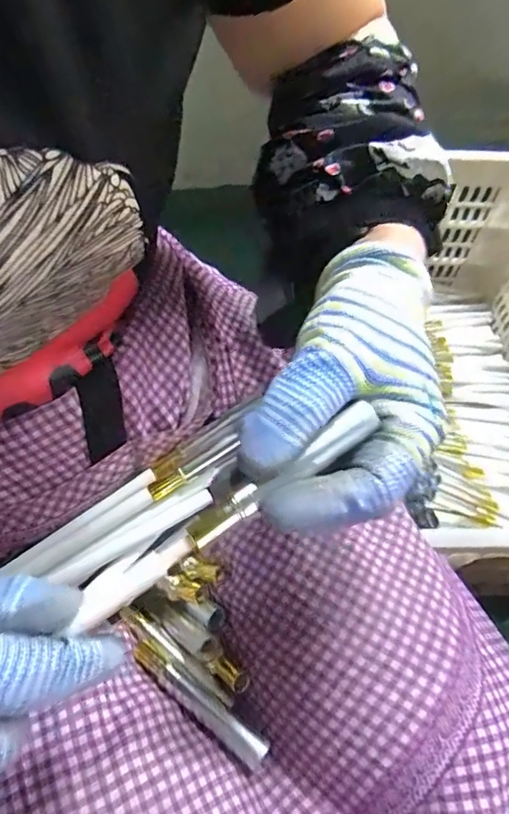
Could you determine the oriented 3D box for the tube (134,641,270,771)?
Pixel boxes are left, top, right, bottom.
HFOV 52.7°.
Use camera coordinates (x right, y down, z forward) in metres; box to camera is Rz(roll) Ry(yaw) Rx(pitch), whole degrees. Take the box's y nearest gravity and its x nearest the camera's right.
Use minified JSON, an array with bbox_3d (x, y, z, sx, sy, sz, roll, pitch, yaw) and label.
[{"bbox_3d":[-0.031,0.156,0.275,0.085,0.013,0.014,34,64,17],"label":"tube"}]

